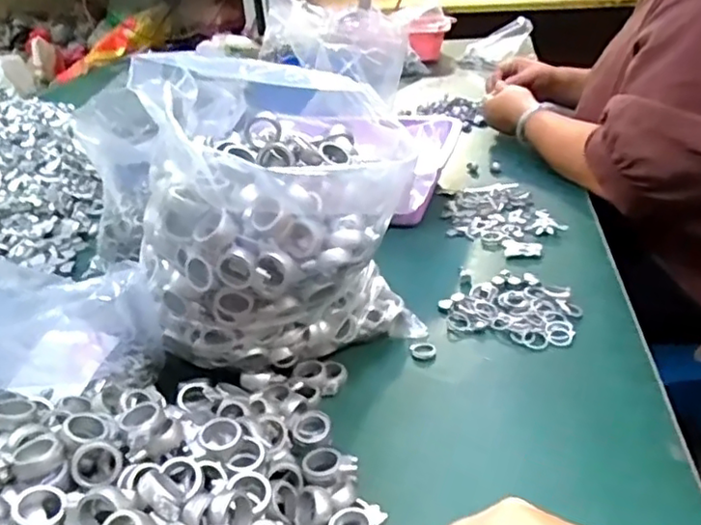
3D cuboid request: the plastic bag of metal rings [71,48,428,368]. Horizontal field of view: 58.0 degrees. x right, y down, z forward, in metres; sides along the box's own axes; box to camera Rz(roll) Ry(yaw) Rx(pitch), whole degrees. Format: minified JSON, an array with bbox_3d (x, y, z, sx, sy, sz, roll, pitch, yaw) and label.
[{"bbox_3d":[-0.046,-0.015,0.467,0.197,0.207,0.136,-5,28,-1],"label":"plastic bag of metal rings"}]

